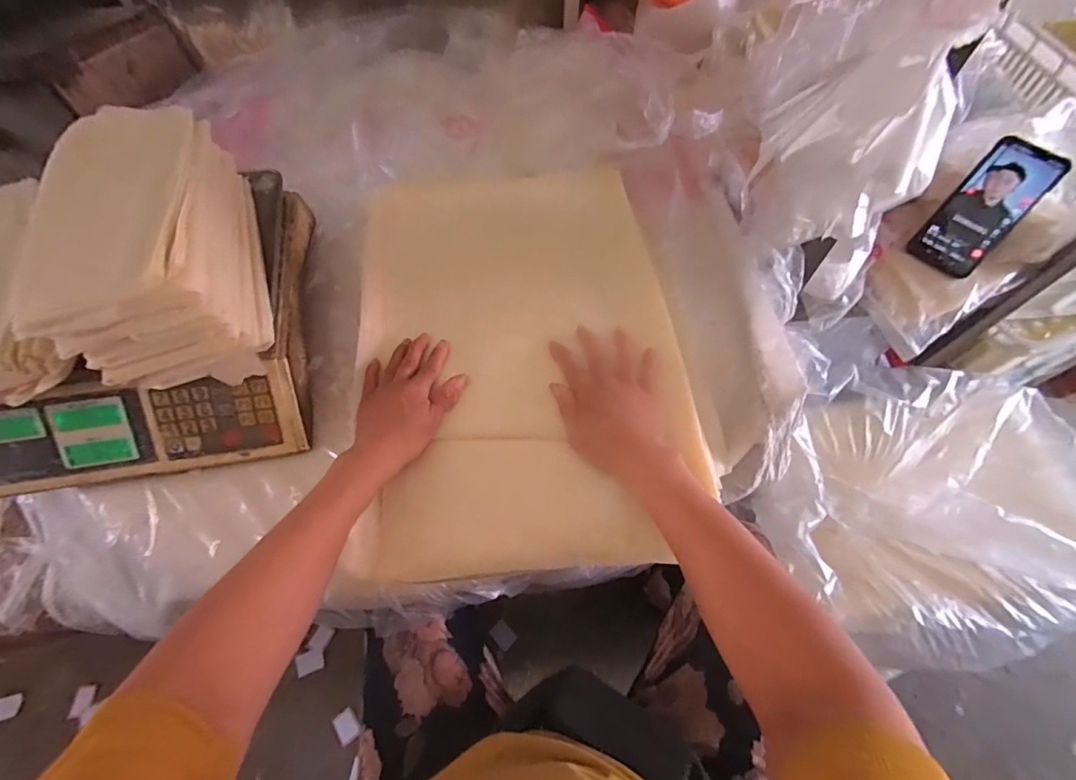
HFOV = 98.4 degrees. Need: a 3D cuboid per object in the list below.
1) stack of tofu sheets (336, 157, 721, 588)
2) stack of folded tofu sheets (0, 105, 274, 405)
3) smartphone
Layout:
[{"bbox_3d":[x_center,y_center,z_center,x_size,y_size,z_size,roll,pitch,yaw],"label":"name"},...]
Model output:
[{"bbox_3d":[-0.021,-0.062,0.501,0.324,0.034,0.480,-6,62,-3],"label":"stack of tofu sheets"},{"bbox_3d":[-0.417,-0.117,0.408,0.288,0.106,0.253,-17,63,-8],"label":"stack of folded tofu sheets"},{"bbox_3d":[0.536,-0.217,0.558,0.076,0.013,0.156,40,109,19],"label":"smartphone"}]

